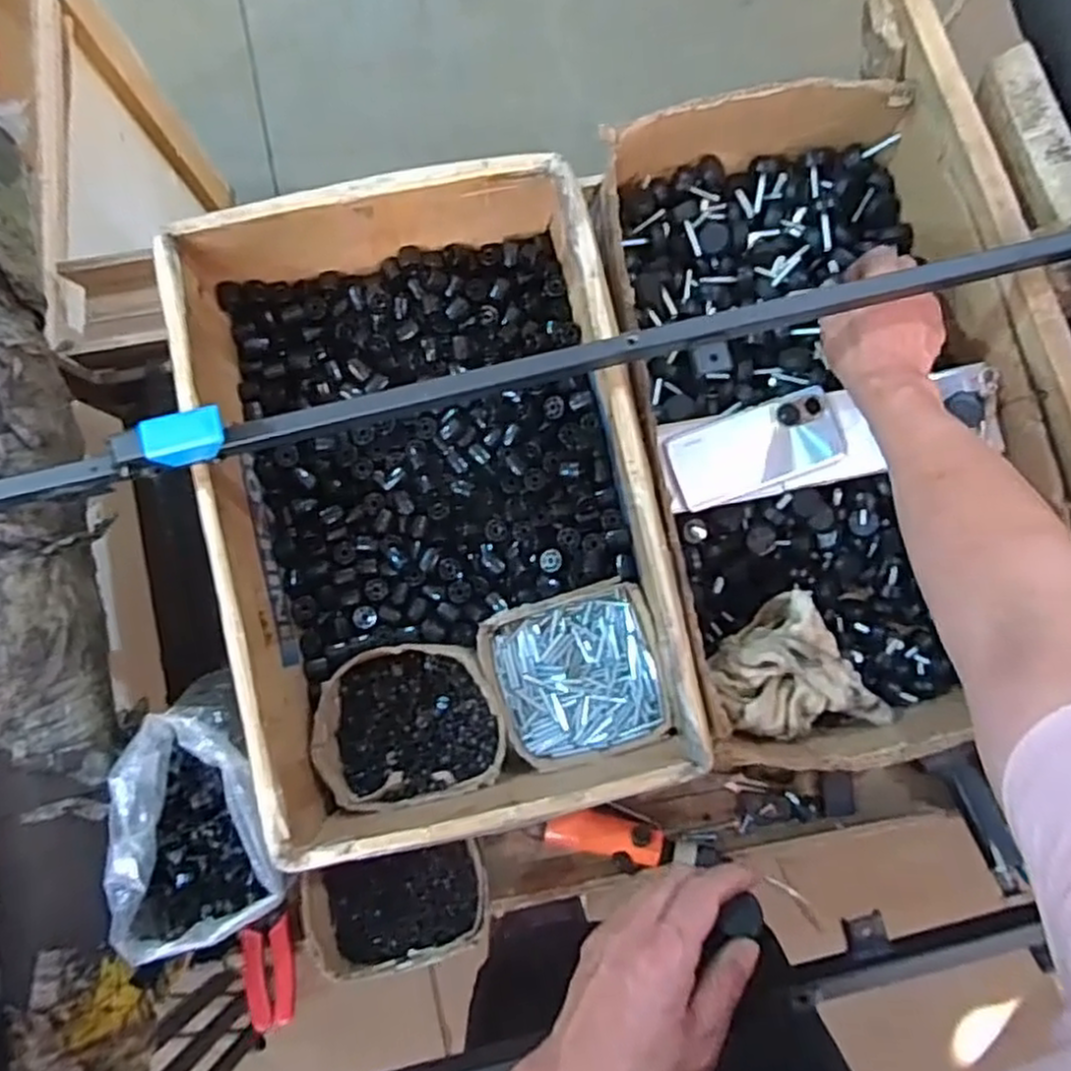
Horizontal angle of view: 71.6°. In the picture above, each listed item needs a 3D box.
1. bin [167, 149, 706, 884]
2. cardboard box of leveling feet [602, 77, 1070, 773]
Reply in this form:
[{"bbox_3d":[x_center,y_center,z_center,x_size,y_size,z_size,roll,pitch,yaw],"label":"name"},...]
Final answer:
[{"bbox_3d":[-0.086,-0.029,0.652,0.353,0.138,0.533,-13,85,-2],"label":"bin"},{"bbox_3d":[0.256,-0.108,0.680,0.317,0.115,0.578,-10,85,-2],"label":"cardboard box of leveling feet"}]

